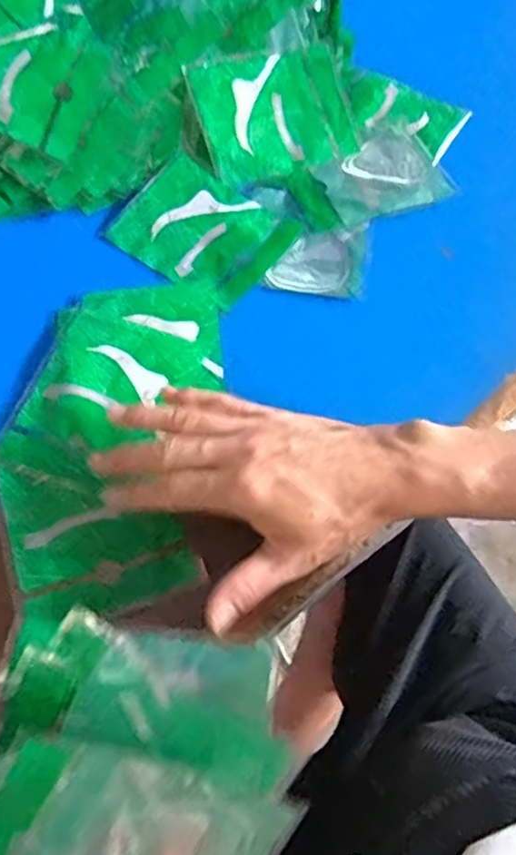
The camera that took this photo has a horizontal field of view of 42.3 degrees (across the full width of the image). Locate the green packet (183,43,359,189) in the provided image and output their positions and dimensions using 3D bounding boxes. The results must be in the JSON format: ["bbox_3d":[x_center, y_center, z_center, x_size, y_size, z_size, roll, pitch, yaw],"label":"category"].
[{"bbox_3d":[0.016,-0.271,0.574,0.132,0.008,0.111,-21,92,-15],"label":"green packet"}]

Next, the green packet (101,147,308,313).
[{"bbox_3d":[-0.043,-0.160,0.535,0.125,0.021,0.101,33,65,14],"label":"green packet"}]

